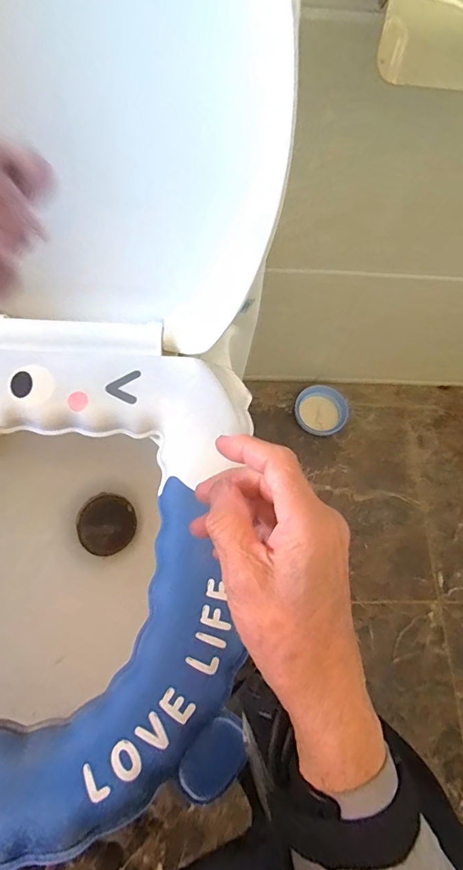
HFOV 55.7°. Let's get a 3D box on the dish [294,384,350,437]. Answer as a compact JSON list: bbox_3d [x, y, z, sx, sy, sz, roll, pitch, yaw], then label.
[{"bbox_3d":[0.188,-0.052,0.917,0.110,0.038,0.101,31,69,10],"label":"dish"}]

